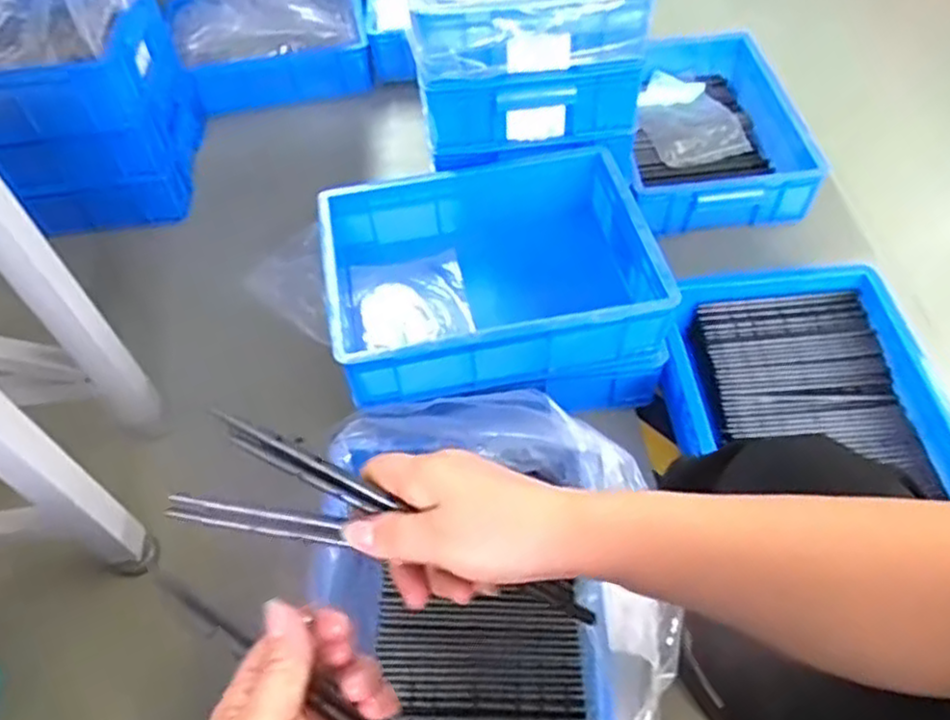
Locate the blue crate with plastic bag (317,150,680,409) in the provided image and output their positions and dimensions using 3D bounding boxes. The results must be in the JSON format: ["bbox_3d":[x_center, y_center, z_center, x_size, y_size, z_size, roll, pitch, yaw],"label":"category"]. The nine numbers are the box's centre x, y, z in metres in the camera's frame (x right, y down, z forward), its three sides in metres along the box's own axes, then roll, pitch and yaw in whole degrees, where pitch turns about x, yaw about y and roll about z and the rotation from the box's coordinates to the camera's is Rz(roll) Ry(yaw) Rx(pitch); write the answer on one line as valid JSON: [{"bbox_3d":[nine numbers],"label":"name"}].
[{"bbox_3d":[0.015,-0.101,0.992,0.410,0.167,0.322,-12,53,-5],"label":"blue crate with plastic bag"}]

